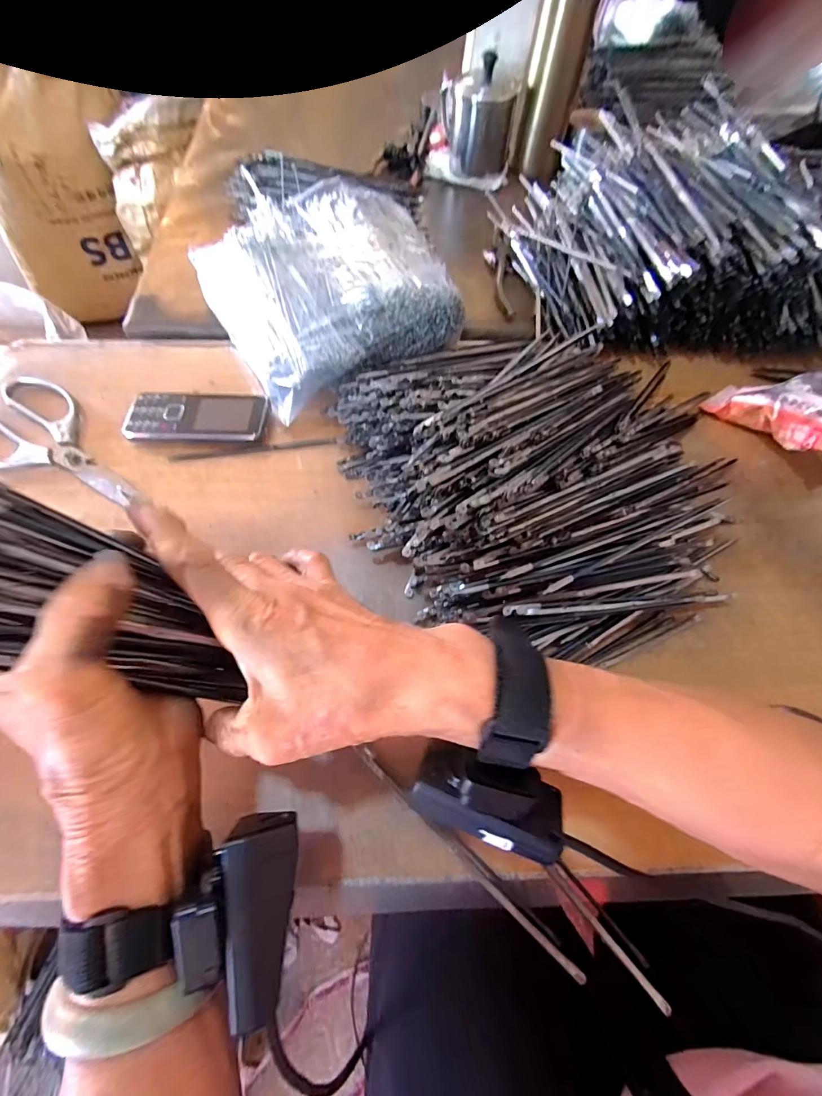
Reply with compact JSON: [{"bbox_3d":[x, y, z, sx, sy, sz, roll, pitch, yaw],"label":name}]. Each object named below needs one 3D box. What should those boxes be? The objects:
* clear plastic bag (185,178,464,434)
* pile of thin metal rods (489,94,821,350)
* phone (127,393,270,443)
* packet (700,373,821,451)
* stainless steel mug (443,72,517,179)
[{"bbox_3d":[-0.078,-0.271,0.438,0.239,0.071,0.261,-29,68,-14],"label":"clear plastic bag"},{"bbox_3d":[0.273,-0.339,0.450,0.304,0.108,0.248,2,64,0],"label":"pile of thin metal rods"},{"bbox_3d":[-0.195,-0.119,0.398,0.121,0.019,0.050,2,64,0],"label":"phone"},{"bbox_3d":[0.343,-0.125,0.382,0.075,0.066,0.113,-23,67,-12],"label":"packet"},{"bbox_3d":[0.087,-0.563,0.571,0.095,0.079,0.079,7,64,2],"label":"stainless steel mug"}]

